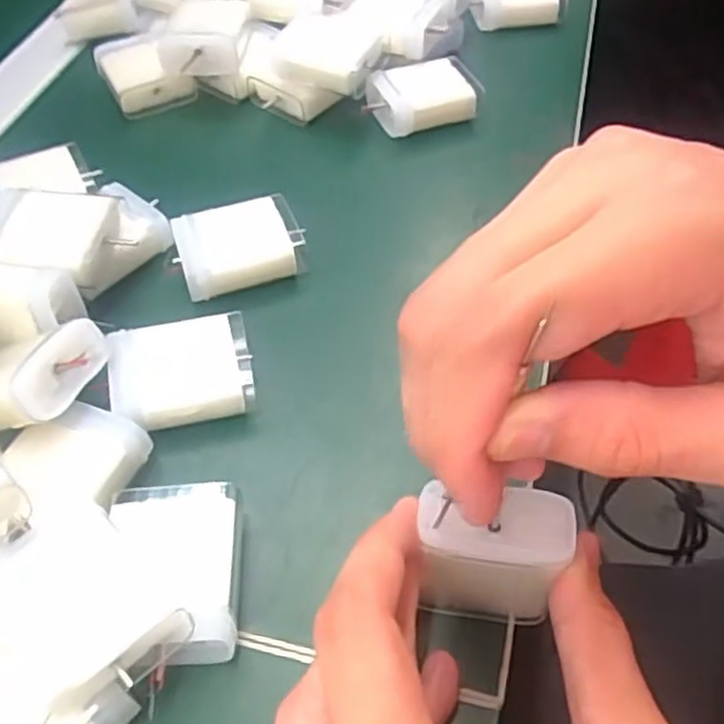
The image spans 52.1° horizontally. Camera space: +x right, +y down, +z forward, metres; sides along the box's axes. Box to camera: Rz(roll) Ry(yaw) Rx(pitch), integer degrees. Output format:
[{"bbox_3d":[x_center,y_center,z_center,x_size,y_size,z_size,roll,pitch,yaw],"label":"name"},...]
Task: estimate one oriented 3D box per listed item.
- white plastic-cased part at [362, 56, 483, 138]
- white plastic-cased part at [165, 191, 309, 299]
[{"bbox_3d":[0.031,-0.138,0.386,0.057,0.020,0.041,-8,51,-2],"label":"white plastic-cased part"},{"bbox_3d":[-0.053,-0.049,0.322,0.051,0.020,0.040,-16,52,-8],"label":"white plastic-cased part"}]

